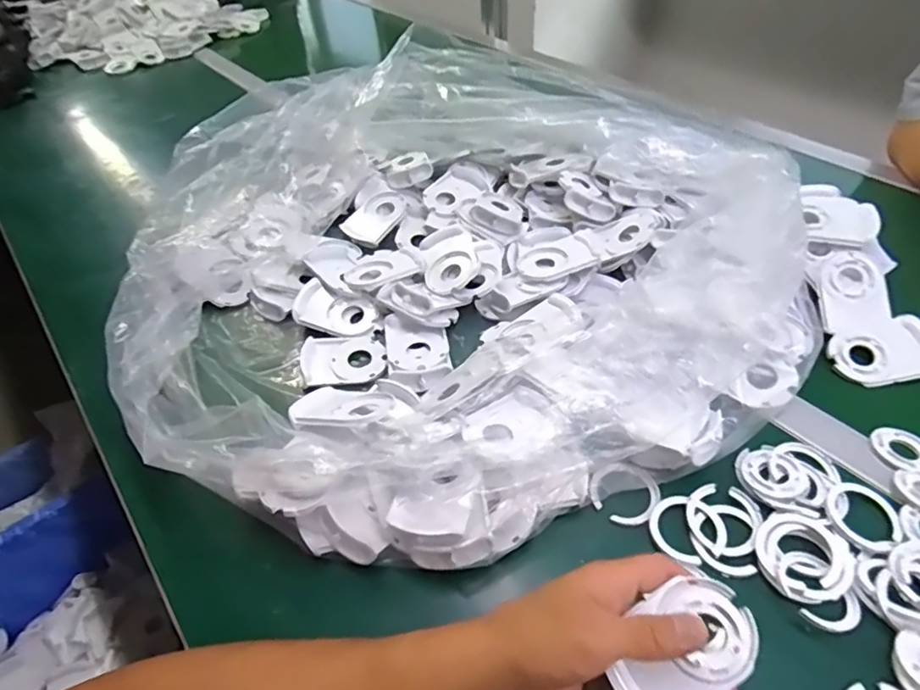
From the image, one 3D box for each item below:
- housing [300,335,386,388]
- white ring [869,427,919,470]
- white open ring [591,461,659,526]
[{"bbox_3d":[-0.112,0.014,0.540,0.077,0.013,0.059,-11,46,-6],"label":"housing"},{"bbox_3d":[0.346,0.081,0.438,0.045,0.004,0.041,-2,45,2],"label":"white ring"},{"bbox_3d":[0.125,0.111,0.427,0.049,0.009,0.048,-1,57,2],"label":"white open ring"}]

